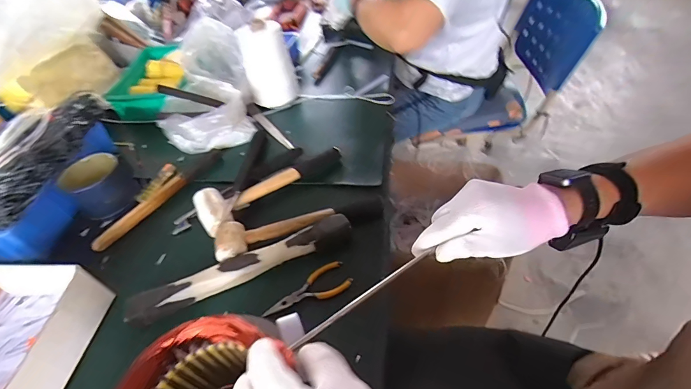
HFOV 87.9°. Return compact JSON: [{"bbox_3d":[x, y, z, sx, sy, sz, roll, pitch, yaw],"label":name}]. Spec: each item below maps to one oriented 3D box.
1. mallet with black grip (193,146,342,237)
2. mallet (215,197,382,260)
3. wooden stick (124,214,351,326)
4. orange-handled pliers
[{"bbox_3d":[-0.129,-0.019,0.617,0.270,0.043,0.083,-33,52,-21],"label":"mallet with black grip"},{"bbox_3d":[-0.108,0.048,0.544,0.177,0.037,0.053,-21,49,-11],"label":"mallet"},{"bbox_3d":[-0.141,0.099,0.504,0.309,0.027,0.036,-22,49,-12],"label":"wooden stick"},{"bbox_3d":[-0.053,0.128,0.486,0.120,0.006,0.045,-21,49,-11],"label":"orange-handled pliers"}]

